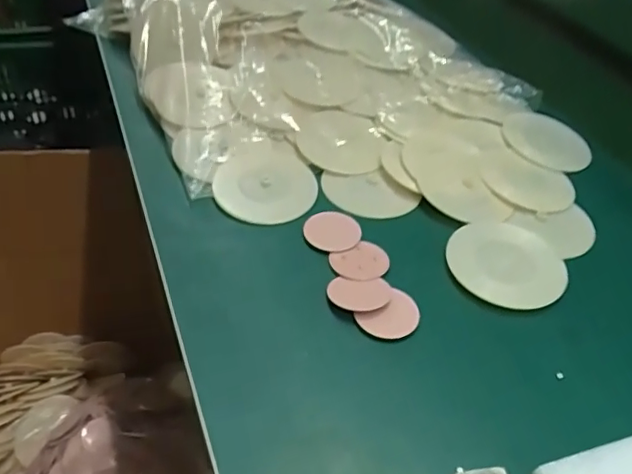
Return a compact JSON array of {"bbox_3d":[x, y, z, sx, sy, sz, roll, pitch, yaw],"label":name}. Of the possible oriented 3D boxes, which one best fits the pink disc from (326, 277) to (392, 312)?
[{"bbox_3d":[0.030,0.038,0.393,0.043,0.006,0.036,1,45,5],"label":"pink disc"}]

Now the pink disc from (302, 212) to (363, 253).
[{"bbox_3d":[0.012,-0.004,0.435,0.043,0.005,0.040,-2,45,2],"label":"pink disc"}]

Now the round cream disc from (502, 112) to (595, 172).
[{"bbox_3d":[0.220,-0.092,0.545,0.085,0.004,0.083,7,47,-8],"label":"round cream disc"}]

